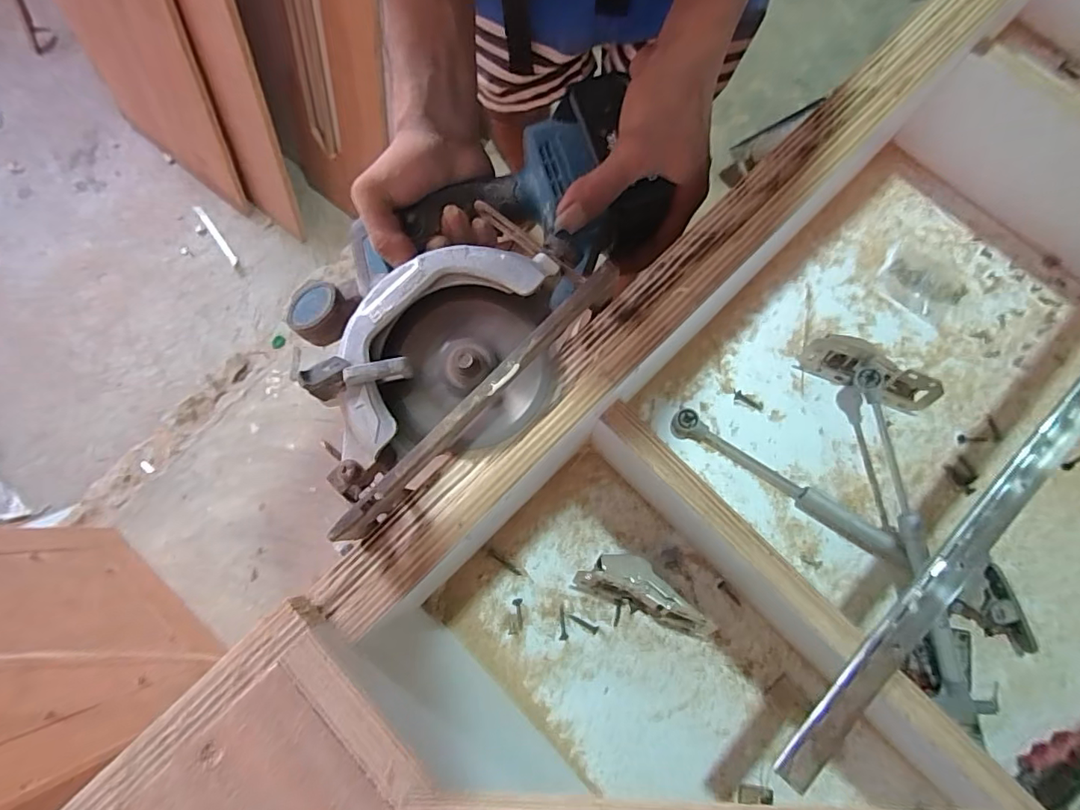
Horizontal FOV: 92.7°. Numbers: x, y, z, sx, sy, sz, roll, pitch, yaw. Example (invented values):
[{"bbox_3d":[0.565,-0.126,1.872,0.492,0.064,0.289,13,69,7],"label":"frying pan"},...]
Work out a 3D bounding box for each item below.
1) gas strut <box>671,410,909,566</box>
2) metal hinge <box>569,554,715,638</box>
[{"bbox_3d":[0.203,0.066,0.429,0.205,0.016,0.020,32,79,7],"label":"gas strut"},{"bbox_3d":[0.083,0.146,0.406,0.108,0.030,0.041,21,78,4],"label":"metal hinge"}]

